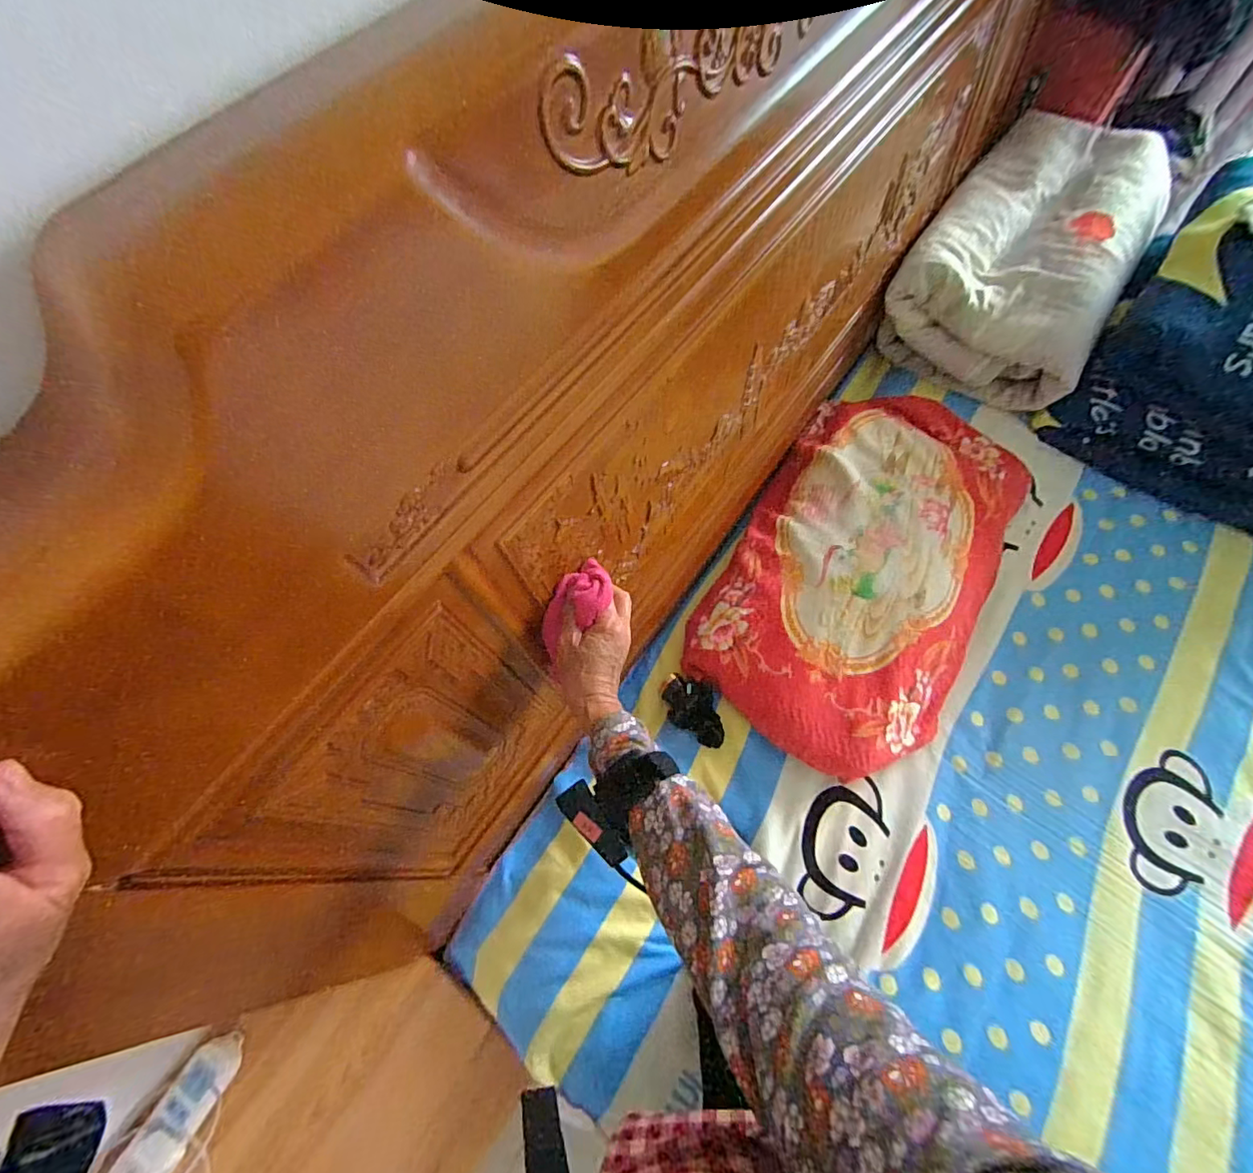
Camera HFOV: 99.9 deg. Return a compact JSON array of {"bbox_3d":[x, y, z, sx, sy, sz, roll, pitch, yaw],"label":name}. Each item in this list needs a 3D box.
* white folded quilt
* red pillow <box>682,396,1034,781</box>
[{"bbox_3d":[0.746,-0.621,0.990,0.335,0.178,0.548,30,71,16],"label":"white folded quilt"},{"bbox_3d":[0.391,-0.056,0.821,0.365,0.086,0.658,29,70,15],"label":"red pillow"}]

